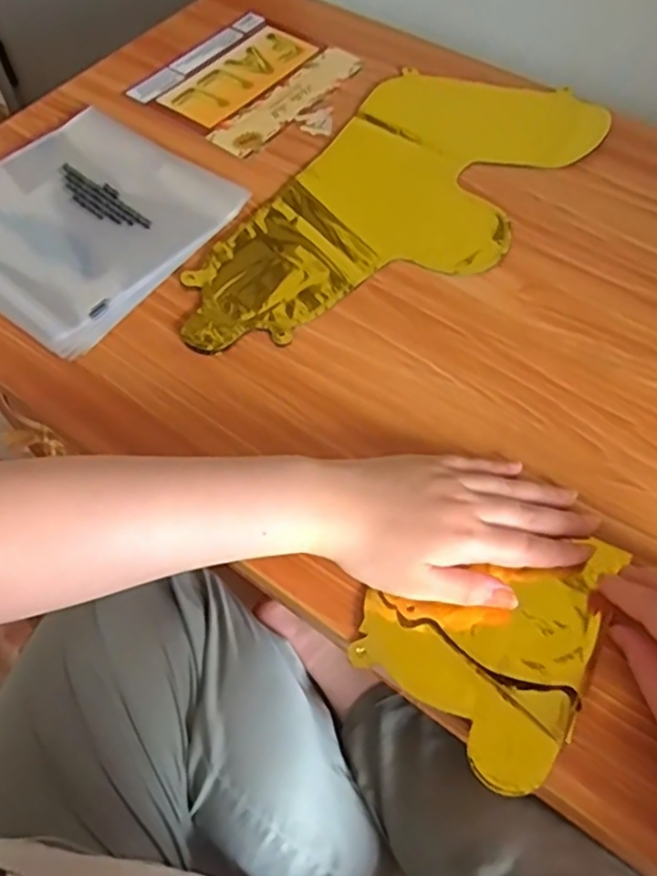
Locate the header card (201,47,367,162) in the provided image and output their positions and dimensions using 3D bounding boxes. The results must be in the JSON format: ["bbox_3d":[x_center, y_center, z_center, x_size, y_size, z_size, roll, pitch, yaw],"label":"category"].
[{"bbox_3d":[-0.039,-0.327,0.648,0.049,0.004,0.182,34,66,19],"label":"header card"}]

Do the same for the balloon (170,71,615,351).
[{"bbox_3d":[0.053,-0.196,0.561,0.194,0.017,0.396,33,66,19],"label":"balloon"}]

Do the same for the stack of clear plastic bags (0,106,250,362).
[{"bbox_3d":[-0.211,-0.185,0.563,0.212,0.012,0.208,34,66,19],"label":"stack of clear plastic bags"}]

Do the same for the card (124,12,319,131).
[{"bbox_3d":[-0.102,-0.373,0.677,0.105,0.009,0.173,33,66,19],"label":"card"}]

